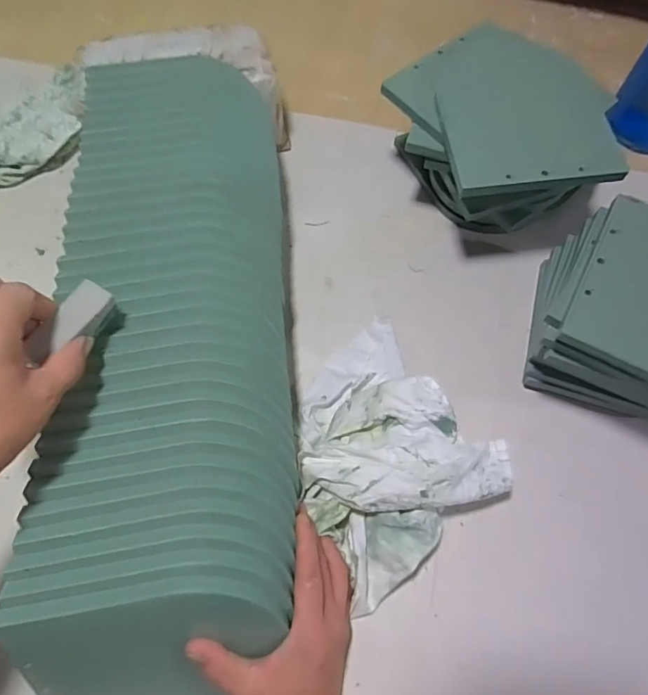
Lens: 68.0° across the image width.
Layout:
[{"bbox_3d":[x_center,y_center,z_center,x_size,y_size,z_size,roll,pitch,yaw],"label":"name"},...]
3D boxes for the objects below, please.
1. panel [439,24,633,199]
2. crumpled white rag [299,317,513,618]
[{"bbox_3d":[0.187,-0.229,0.448,0.155,0.012,0.201,-3,67,-1],"label":"panel"},{"bbox_3d":[0.047,0.086,0.427,0.166,0.064,0.194,-35,71,-13],"label":"crumpled white rag"}]

